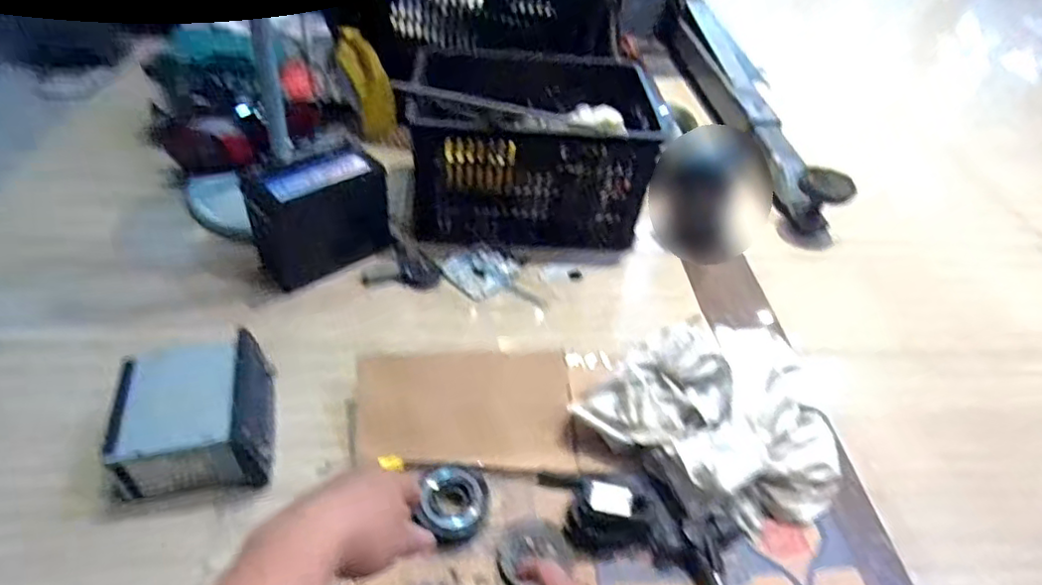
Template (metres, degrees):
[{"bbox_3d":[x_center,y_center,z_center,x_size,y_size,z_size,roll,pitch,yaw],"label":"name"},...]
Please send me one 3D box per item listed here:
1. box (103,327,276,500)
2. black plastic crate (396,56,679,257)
[{"bbox_3d":[-0.468,0.176,0.892,0.195,0.114,0.207,-6,45,-13],"label":"box"},{"bbox_3d":[0.017,-0.298,1.340,0.478,0.291,0.318,0,44,-7],"label":"black plastic crate"}]

